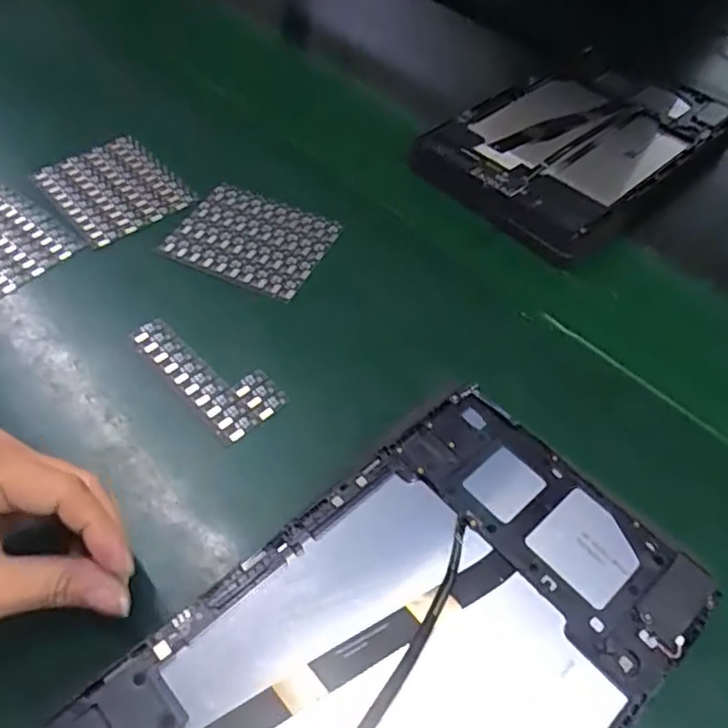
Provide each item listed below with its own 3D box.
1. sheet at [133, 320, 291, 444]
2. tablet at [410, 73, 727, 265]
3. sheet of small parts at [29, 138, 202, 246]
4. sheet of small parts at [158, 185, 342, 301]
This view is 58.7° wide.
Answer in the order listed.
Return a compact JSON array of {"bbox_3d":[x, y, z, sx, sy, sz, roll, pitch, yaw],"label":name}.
[{"bbox_3d":[-0.091,0.002,0.371,0.041,0.004,0.096,-38,62,-25],"label":"sheet"},{"bbox_3d":[0.177,-0.183,0.522,0.261,0.020,0.154,-36,62,-27],"label":"tablet"},{"bbox_3d":[-0.182,-0.127,0.470,0.081,0.006,0.099,-35,61,-24],"label":"sheet of small parts"},{"bbox_3d":[-0.076,-0.086,0.442,0.100,0.004,0.078,21,55,14],"label":"sheet of small parts"}]

